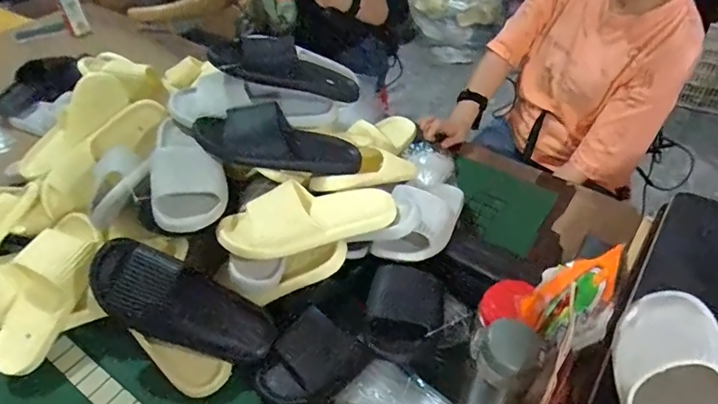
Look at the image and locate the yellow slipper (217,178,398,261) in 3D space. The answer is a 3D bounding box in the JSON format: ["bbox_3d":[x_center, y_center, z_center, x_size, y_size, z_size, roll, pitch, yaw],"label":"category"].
[{"bbox_3d":[-0.080,0.017,0.753,0.257,0.063,0.093,-14,45,-12],"label":"yellow slipper"}]

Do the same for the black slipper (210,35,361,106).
[{"bbox_3d":[-0.114,-0.231,0.857,0.265,0.084,0.053,14,39,-22],"label":"black slipper"}]

